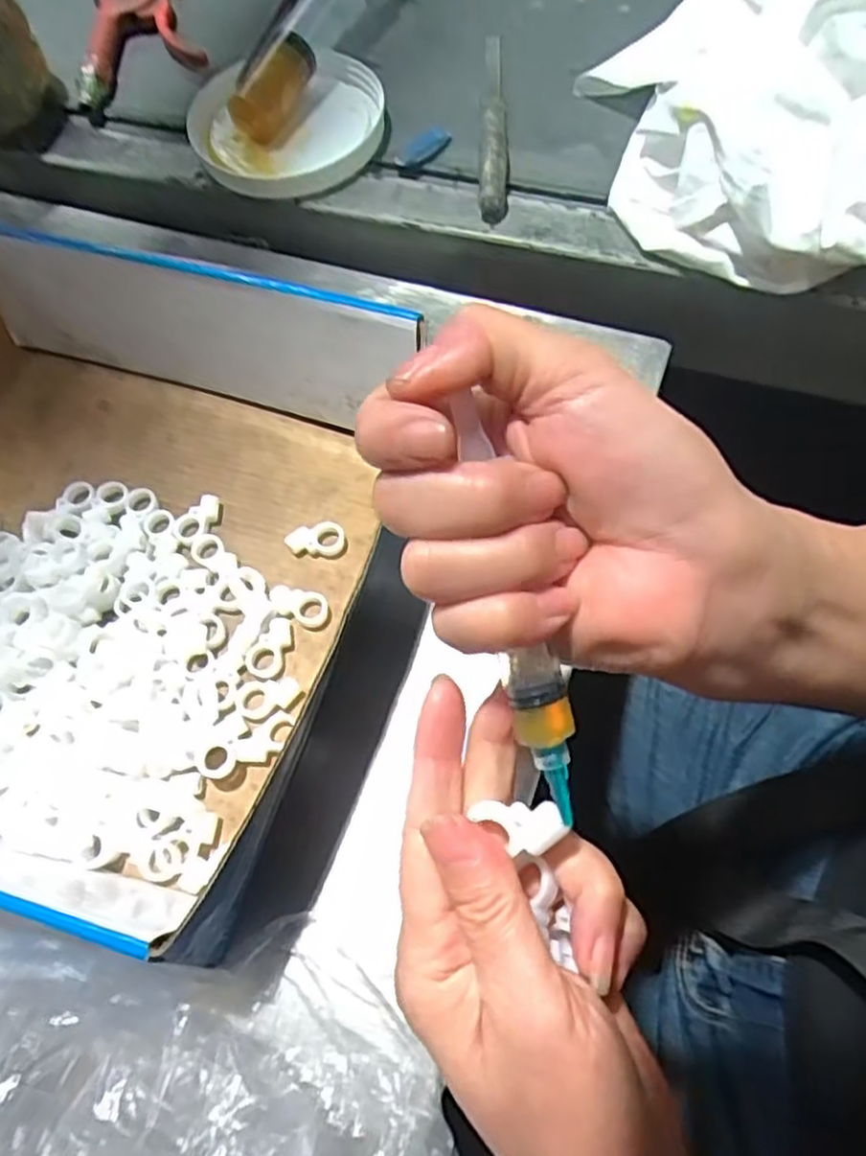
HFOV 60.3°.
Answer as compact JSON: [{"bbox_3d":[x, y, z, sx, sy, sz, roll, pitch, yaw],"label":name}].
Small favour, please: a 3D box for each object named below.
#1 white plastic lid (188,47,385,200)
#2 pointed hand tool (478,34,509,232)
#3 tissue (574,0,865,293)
[{"bbox_3d":[-0.095,-0.297,0.486,0.123,0.015,0.119,-1,66,3],"label":"white plastic lid"},{"bbox_3d":[0.040,-0.293,0.477,0.018,0.016,0.172,1,66,4],"label":"pointed hand tool"},{"bbox_3d":[0.202,-0.268,0.419,0.203,0.072,0.265,-12,66,-2],"label":"tissue"}]

